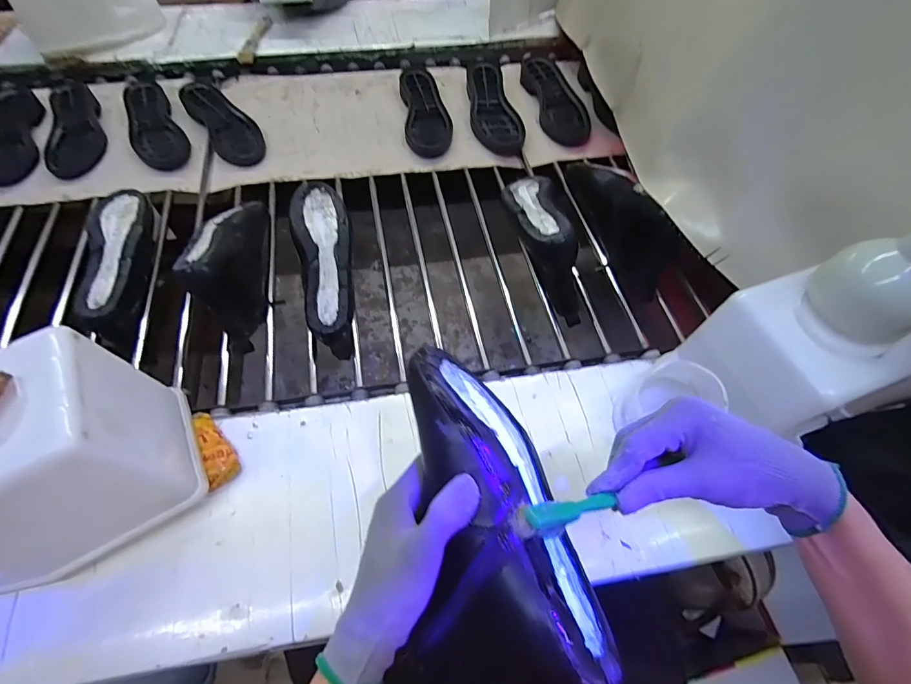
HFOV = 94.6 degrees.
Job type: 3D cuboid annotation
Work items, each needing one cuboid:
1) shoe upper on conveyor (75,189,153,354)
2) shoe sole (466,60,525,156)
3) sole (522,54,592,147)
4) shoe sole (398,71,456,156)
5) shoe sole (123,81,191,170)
[{"bbox_3d":[-0.488,-0.109,0.604,0.076,0.068,0.251,-5,61,-5],"label":"shoe upper on conveyor"},{"bbox_3d":[0.070,-0.478,0.851,0.091,0.033,0.257,-10,61,-8],"label":"shoe sole"},{"bbox_3d":[0.206,-0.510,0.879,0.090,0.027,0.258,-18,72,4],"label":"sole"},{"bbox_3d":[-0.058,-0.462,0.835,0.089,0.030,0.236,-6,61,-6],"label":"shoe sole"},{"bbox_3d":[-0.568,-0.411,0.786,0.086,0.022,0.258,-26,65,-17],"label":"shoe sole"}]

